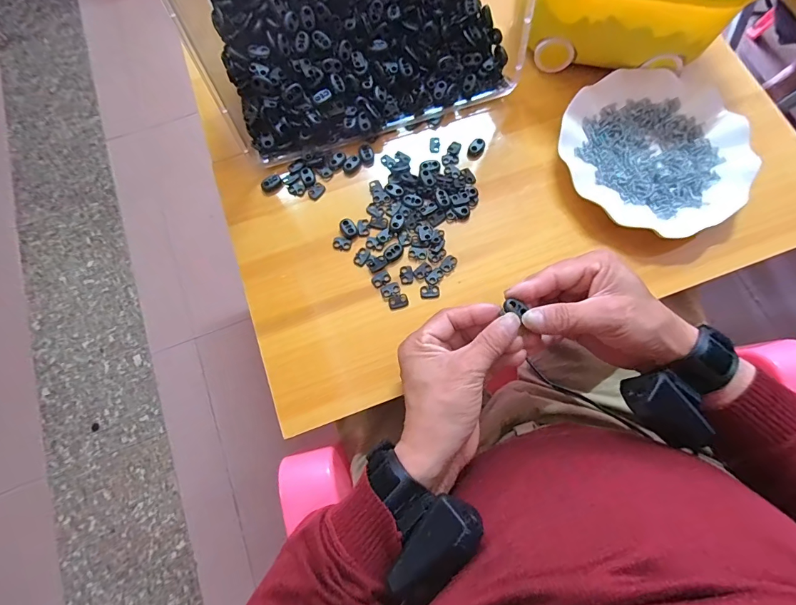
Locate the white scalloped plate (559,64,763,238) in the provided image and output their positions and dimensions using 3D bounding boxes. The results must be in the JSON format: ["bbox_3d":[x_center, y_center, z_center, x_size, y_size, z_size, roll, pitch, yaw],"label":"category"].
[{"bbox_3d":[0.260,-0.153,0.400,0.182,0.022,0.176,0,74,1],"label":"white scalloped plate"}]

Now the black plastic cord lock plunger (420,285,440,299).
[{"bbox_3d":[0.030,-0.010,0.380,0.018,0.004,0.013,-7,74,-1],"label":"black plastic cord lock plunger"}]

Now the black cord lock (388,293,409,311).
[{"bbox_3d":[0.000,-0.001,0.377,0.019,0.004,0.014,-17,74,-4],"label":"black cord lock"}]

